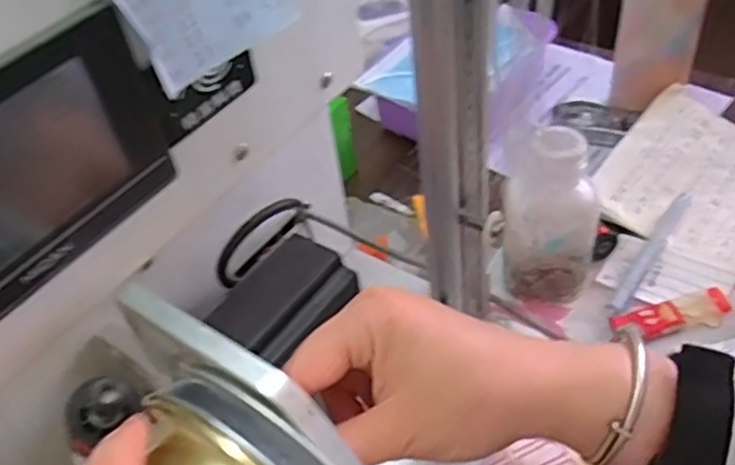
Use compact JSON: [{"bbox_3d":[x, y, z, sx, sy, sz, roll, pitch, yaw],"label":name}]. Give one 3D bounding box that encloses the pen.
[{"bbox_3d":[0.216,0.011,0.530,0.012,0.010,0.129,27,55,30],"label":"pen"}]

